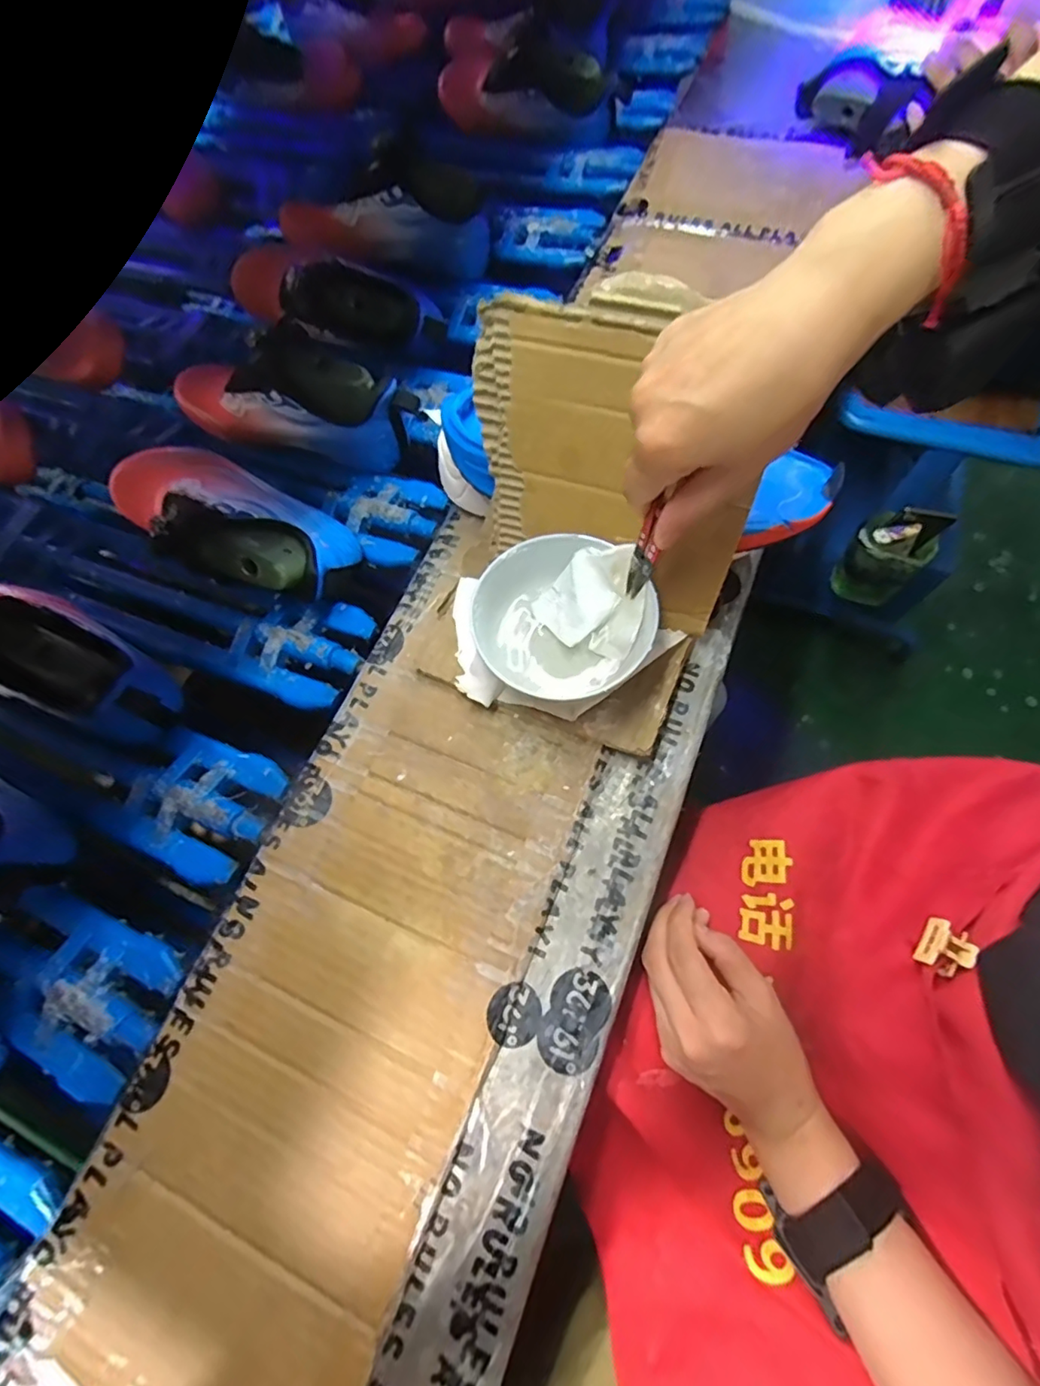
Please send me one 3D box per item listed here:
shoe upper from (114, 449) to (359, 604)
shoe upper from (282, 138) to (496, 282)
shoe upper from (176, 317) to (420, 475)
[{"bbox_3d":[-0.254,-0.144,0.473,0.236,0.079,0.102,26,77,12],"label":"shoe upper"},{"bbox_3d":[-0.151,-0.526,0.619,0.237,0.103,0.071,13,75,9],"label":"shoe upper"},{"bbox_3d":[-0.212,-0.264,0.504,0.247,0.105,0.061,23,77,11],"label":"shoe upper"}]

